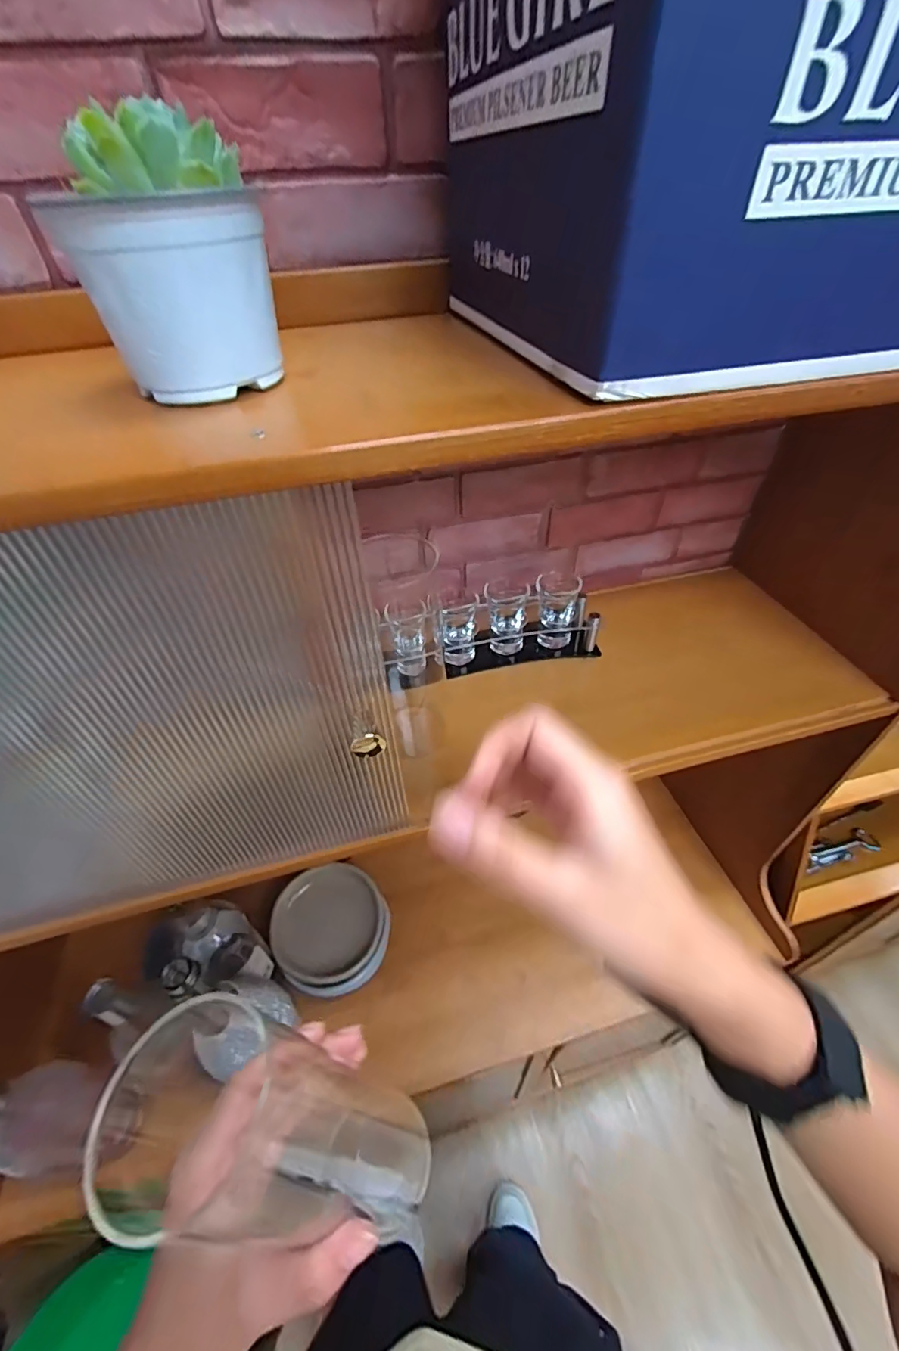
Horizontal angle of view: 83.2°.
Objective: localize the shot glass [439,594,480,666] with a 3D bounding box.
[{"bbox_3d":[0.010,-0.044,0.500,0.036,0.060,0.038,0,45,3],"label":"shot glass"}]

